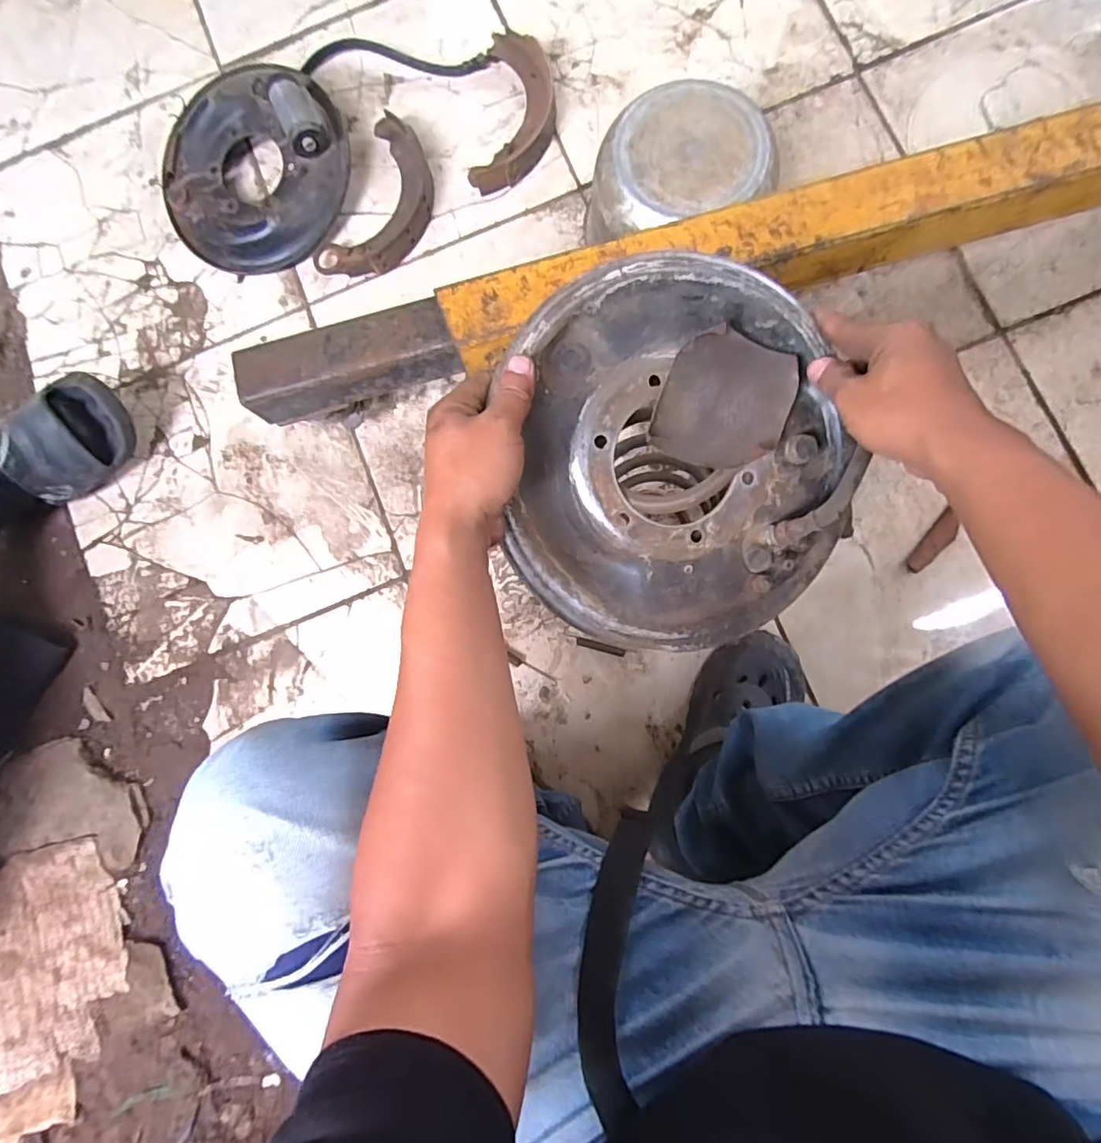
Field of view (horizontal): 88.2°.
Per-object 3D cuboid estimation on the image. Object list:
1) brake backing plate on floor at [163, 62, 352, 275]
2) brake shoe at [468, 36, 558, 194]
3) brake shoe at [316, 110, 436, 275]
[{"bbox_3d":[-0.402,-0.544,0.753,0.257,0.091,0.245,0,86,4],"label":"brake backing plate on floor"},{"bbox_3d":[-0.043,-0.612,0.757,0.097,0.033,0.210,9,86,4],"label":"brake shoe"},{"bbox_3d":[-0.225,-0.490,0.762,0.116,0.033,0.215,27,88,5],"label":"brake shoe"}]

